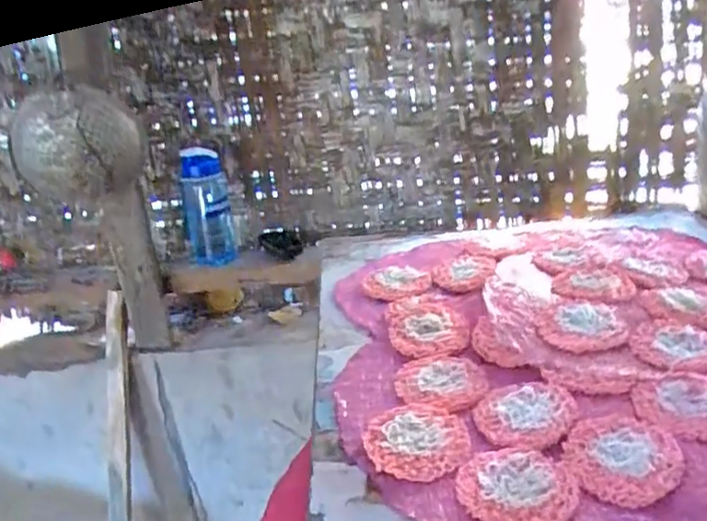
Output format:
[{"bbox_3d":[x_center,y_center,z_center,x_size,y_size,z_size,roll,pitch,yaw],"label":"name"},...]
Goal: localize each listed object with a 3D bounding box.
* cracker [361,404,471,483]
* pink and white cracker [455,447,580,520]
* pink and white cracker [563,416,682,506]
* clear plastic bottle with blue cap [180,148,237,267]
[{"bbox_3d":[0.050,0.142,0.521,0.080,0.008,0.083,-4,21,6],"label":"cracker"},{"bbox_3d":[0.115,0.158,0.462,0.080,0.006,0.076,-5,21,2],"label":"pink and white cracker"},{"bbox_3d":[0.194,0.139,0.474,0.074,0.010,0.083,4,23,25],"label":"pink and white cracker"},{"bbox_3d":[-0.256,-0.090,1.164,0.088,0.207,0.100,-10,21,-11],"label":"clear plastic bottle with blue cap"}]

